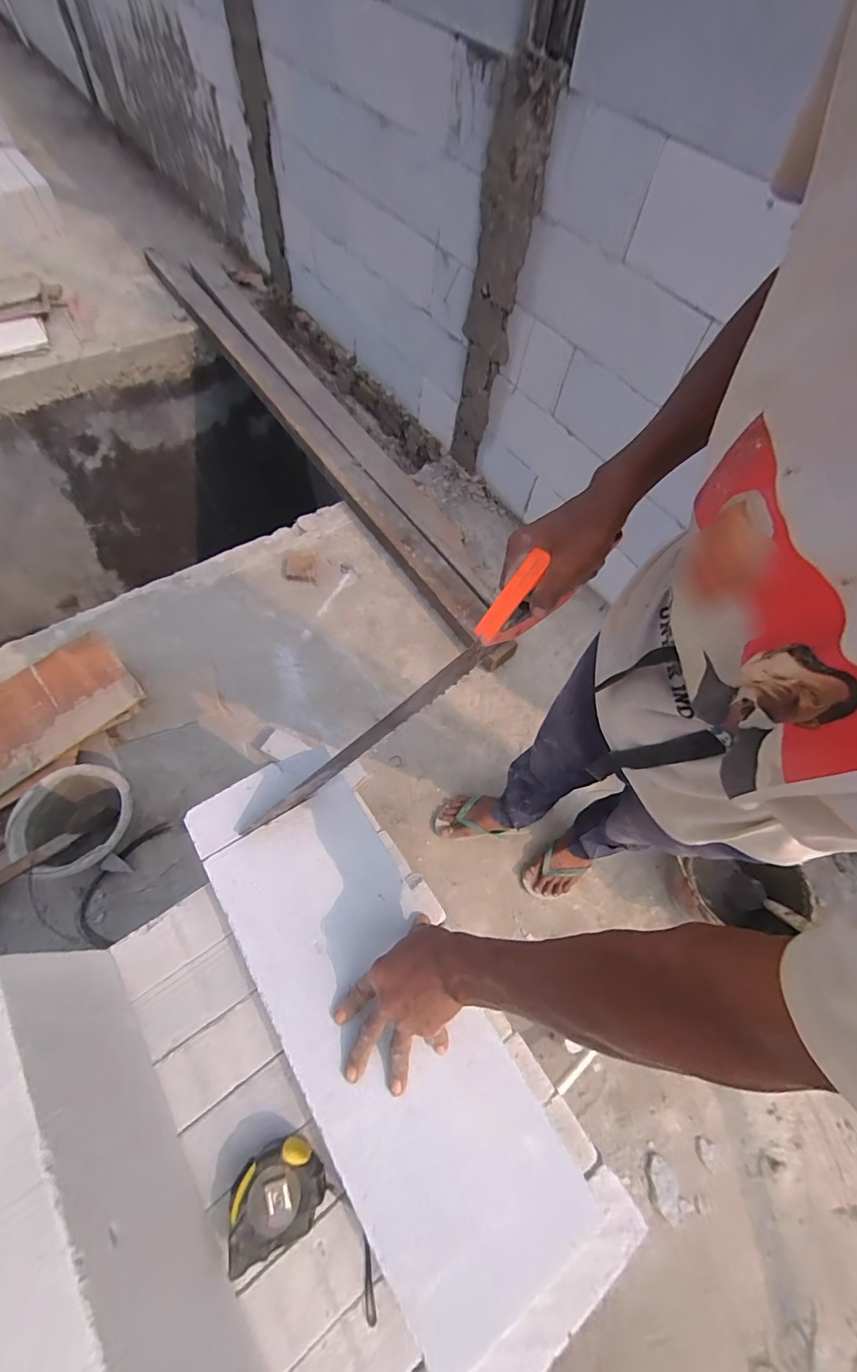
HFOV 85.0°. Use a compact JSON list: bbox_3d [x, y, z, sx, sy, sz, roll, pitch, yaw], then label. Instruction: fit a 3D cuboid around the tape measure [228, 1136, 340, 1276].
[{"bbox_3d":[-0.159,0.532,0.489,0.103,0.041,0.076,-21,67,-14],"label":"tape measure"}]

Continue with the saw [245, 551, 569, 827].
[{"bbox_3d":[-0.042,0.034,0.554,0.473,0.108,0.021,-41,68,19],"label":"saw"}]

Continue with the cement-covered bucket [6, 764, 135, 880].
[{"bbox_3d":[-0.854,0.349,1.172,0.245,0.183,0.250,2,63,-3],"label":"cement-covered bucket"}]

